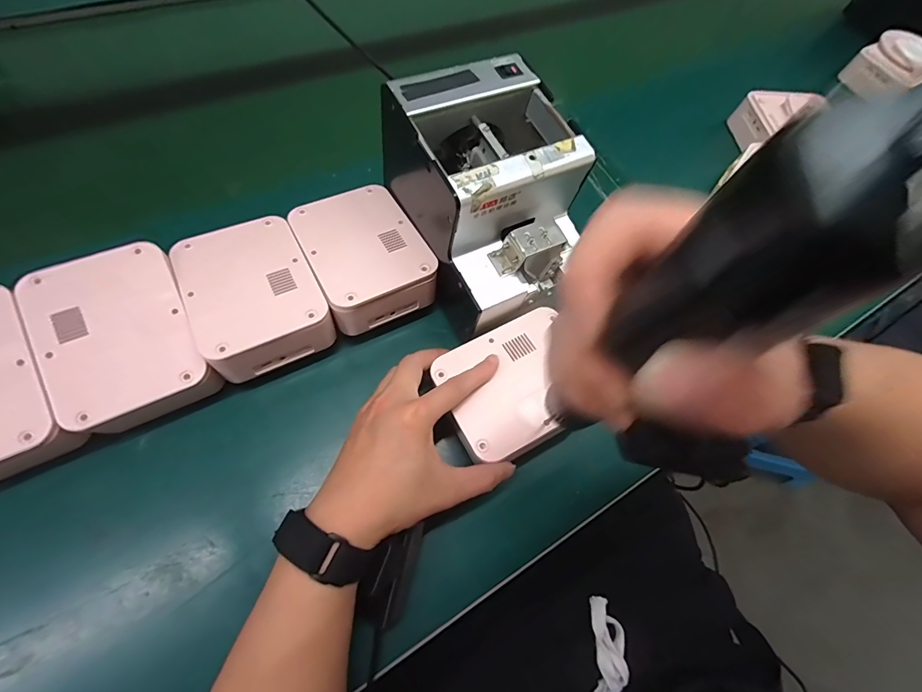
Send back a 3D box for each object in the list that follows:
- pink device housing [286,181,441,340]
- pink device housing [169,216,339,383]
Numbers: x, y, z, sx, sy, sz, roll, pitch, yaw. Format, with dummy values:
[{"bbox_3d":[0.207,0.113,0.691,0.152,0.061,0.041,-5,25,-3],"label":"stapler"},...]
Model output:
[{"bbox_3d":[-0.089,-0.084,0.371,0.098,0.045,0.131,-25,70,-17],"label":"pink device housing"},{"bbox_3d":[-0.175,-0.045,0.344,0.097,0.044,0.132,-25,70,-17],"label":"pink device housing"}]

